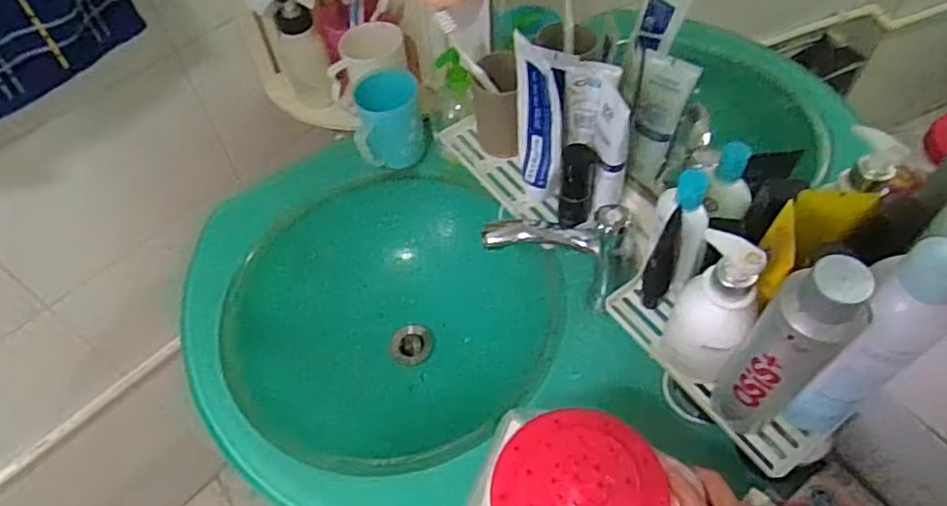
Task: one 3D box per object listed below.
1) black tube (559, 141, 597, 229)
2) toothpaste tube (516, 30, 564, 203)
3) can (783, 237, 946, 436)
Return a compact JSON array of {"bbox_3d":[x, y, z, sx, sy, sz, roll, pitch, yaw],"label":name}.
[{"bbox_3d":[0.106,-0.065,0.647,0.032,0.093,0.024,5,35,7],"label":"black tube"},{"bbox_3d":[0.068,-0.127,0.630,0.051,0.186,0.056,-2,54,2],"label":"toothpaste tube"},{"bbox_3d":[0.281,0.065,0.449,0.058,0.209,0.052,-31,58,-18],"label":"can"}]

